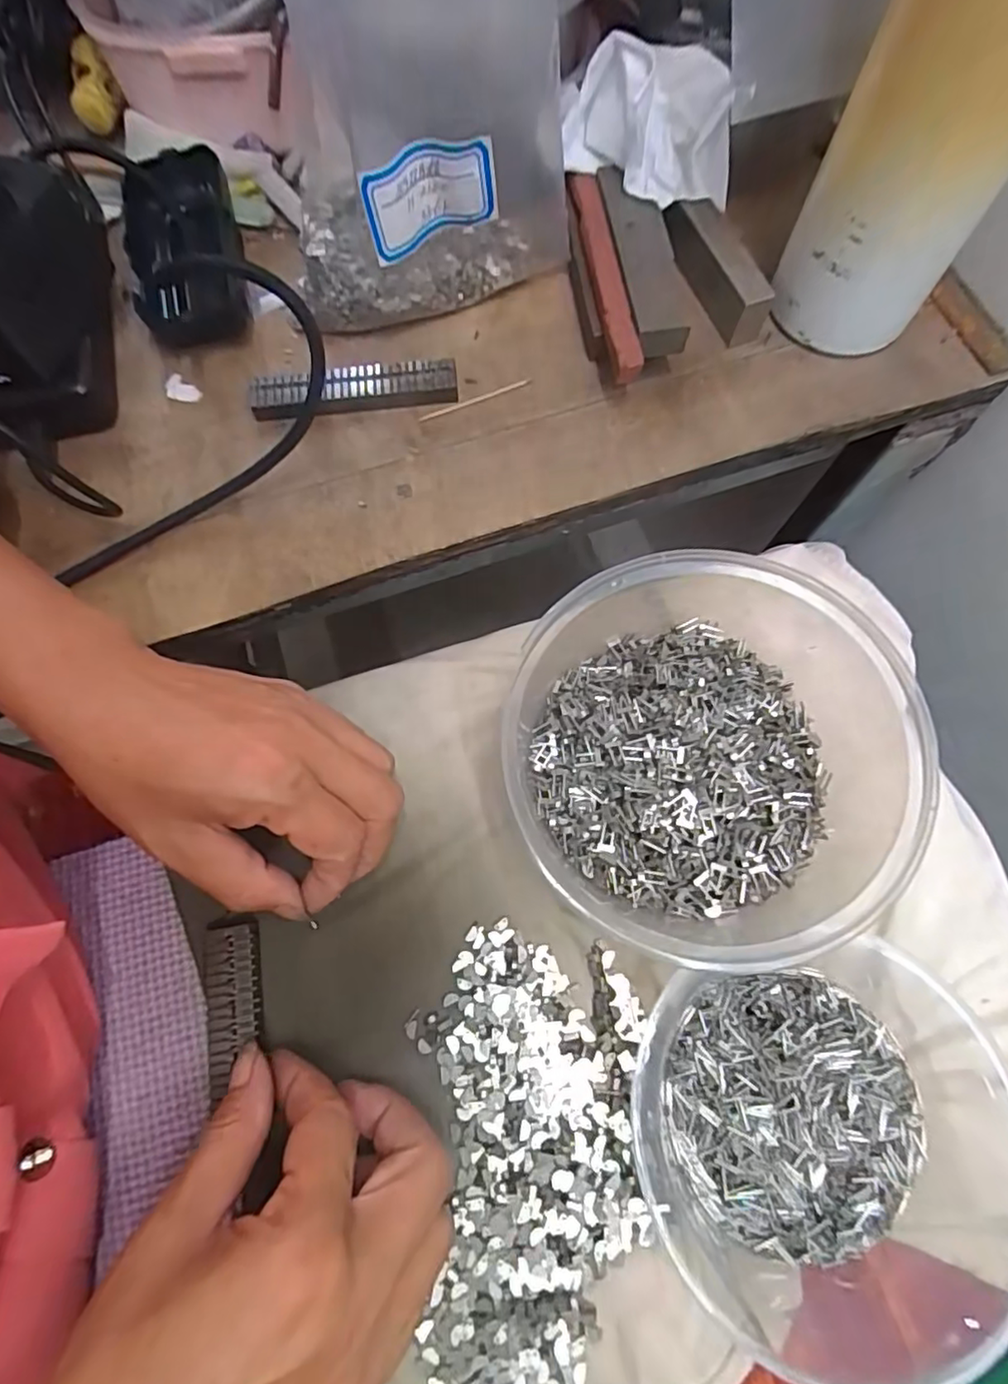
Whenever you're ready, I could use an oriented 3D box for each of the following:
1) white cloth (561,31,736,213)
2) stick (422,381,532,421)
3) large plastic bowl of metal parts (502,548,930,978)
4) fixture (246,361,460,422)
[{"bbox_3d":[0.070,-0.268,0.286,0.072,0.043,0.054,40,80,10],"label":"white cloth"},{"bbox_3d":[-0.014,-0.143,0.297,0.058,0.004,0.004,-21,76,-4],"label":"stick"},{"bbox_3d":[0.076,0.020,0.227,0.147,0.055,0.132,-32,78,-7],"label":"large plastic bowl of metal parts"},{"bbox_3d":[-0.072,-0.145,0.293,0.097,0.012,0.018,-8,76,-1],"label":"fixture"}]

